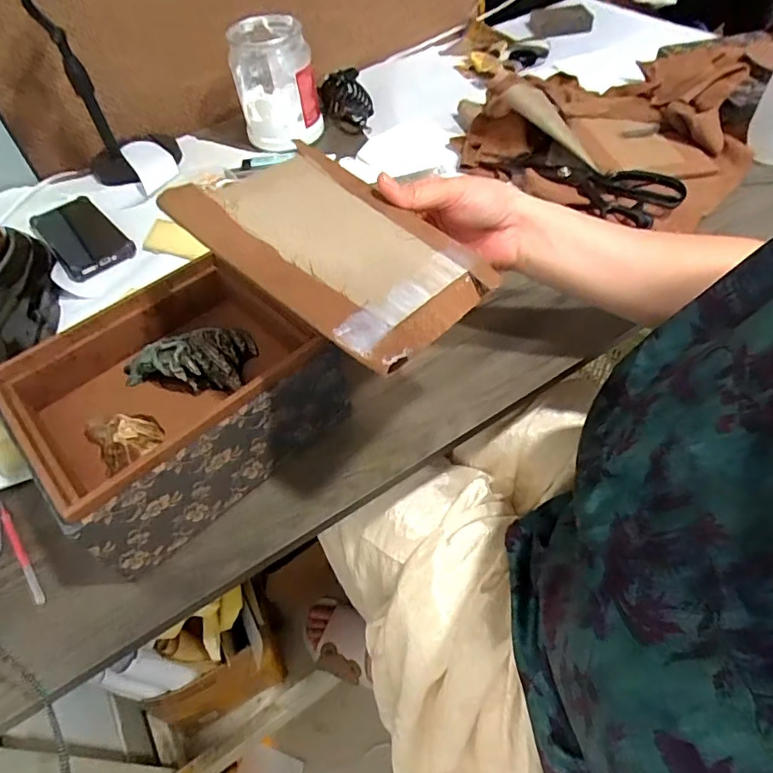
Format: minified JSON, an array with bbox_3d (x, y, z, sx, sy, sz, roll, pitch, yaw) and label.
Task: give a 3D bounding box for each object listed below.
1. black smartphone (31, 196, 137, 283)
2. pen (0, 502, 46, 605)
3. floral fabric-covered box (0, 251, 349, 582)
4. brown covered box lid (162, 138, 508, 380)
[{"bbox_3d":[-0.383,-0.189,0.654,0.080,0.023,0.171,-36,57,-21],"label":"black smartphone"},{"bbox_3d":[-0.283,0.125,0.400,0.008,0.008,0.104,-36,57,-21],"label":"pen"},{"bbox_3d":[-0.167,0.008,0.427,0.210,0.096,0.172,-38,58,-22],"label":"floral fabric-covered box"},{"bbox_3d":[-0.033,-0.099,0.353,0.193,0.010,0.132,39,56,16],"label":"brown covered box lid"}]

